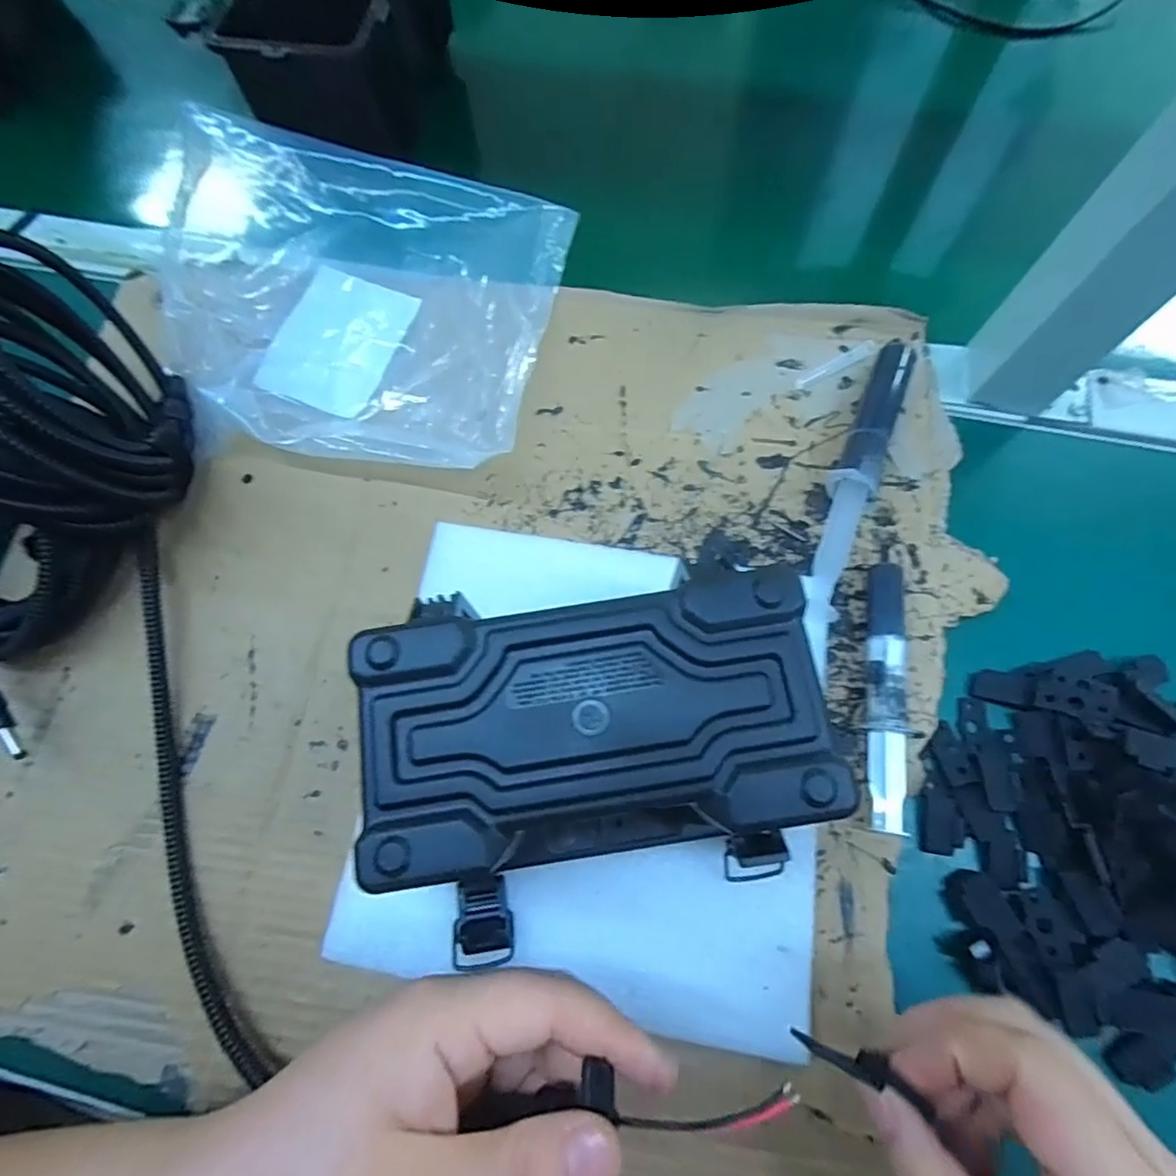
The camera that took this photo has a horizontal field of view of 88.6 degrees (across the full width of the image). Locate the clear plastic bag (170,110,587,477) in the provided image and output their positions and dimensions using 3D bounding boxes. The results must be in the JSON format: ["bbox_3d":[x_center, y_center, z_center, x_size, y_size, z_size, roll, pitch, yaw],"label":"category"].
[{"bbox_3d":[-0.139,-0.169,0.349,0.224,0.043,0.202,10,72,5],"label":"clear plastic bag"}]

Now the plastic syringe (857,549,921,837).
[{"bbox_3d":[0.137,0.046,0.279,0.016,0.018,0.124,7,72,4],"label":"plastic syringe"}]

